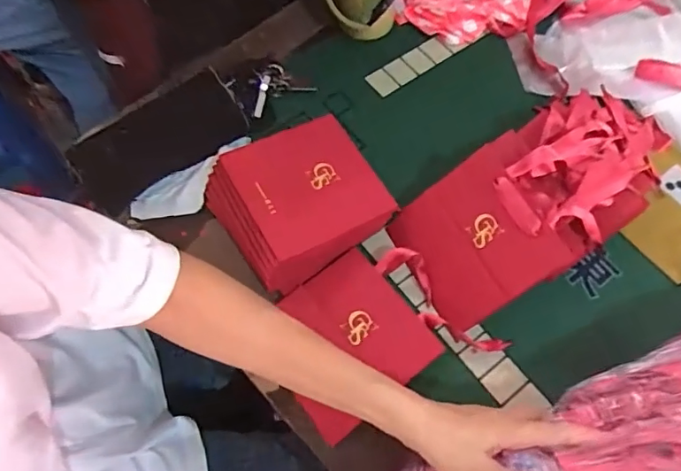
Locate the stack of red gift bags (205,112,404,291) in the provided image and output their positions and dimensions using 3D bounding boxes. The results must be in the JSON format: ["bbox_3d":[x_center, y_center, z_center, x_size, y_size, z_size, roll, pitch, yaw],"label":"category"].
[{"bbox_3d":[-0.047,-0.041,0.567,0.157,0.044,0.153,-32,70,-17],"label":"stack of red gift bags"}]

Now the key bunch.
[{"bbox_3d":[-0.079,-0.186,0.655,0.080,0.015,0.050,-28,98,-13],"label":"key bunch"}]

